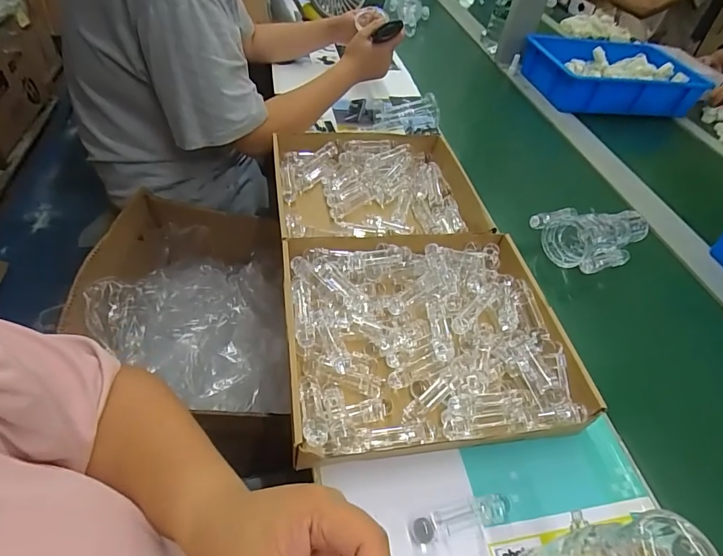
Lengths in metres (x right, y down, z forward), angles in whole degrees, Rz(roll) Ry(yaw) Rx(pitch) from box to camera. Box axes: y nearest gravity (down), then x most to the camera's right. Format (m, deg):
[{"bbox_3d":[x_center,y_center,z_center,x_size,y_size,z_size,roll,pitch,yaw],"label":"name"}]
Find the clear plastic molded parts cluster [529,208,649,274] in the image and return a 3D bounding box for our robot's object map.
[{"bbox_3d":[0.381,-0.075,0.686,0.191,0.053,0.127,-20,54,-25],"label":"clear plastic molded parts cluster"}]

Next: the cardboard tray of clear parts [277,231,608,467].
[{"bbox_3d":[0.072,0.059,0.505,0.309,0.045,0.276,-3,49,-11],"label":"cardboard tray of clear parts"}]

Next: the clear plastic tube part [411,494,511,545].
[{"bbox_3d":[0.092,0.219,0.394,0.095,0.016,0.022,-7,50,-15],"label":"clear plastic tube part"}]

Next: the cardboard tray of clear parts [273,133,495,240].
[{"bbox_3d":[0.030,-0.139,0.698,0.327,0.059,0.279,-3,49,-12],"label":"cardboard tray of clear parts"}]

